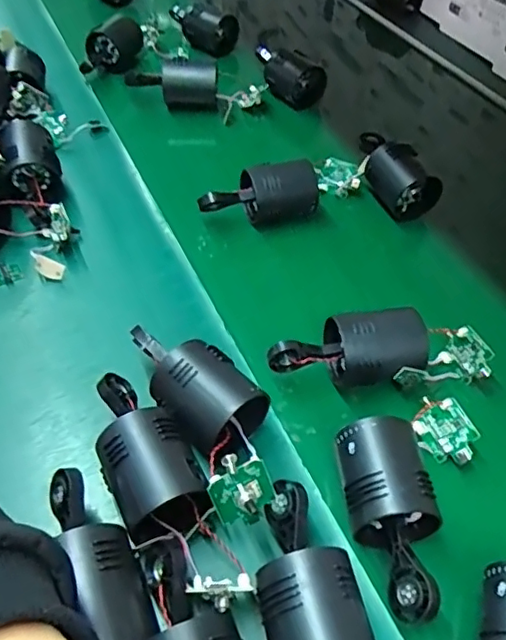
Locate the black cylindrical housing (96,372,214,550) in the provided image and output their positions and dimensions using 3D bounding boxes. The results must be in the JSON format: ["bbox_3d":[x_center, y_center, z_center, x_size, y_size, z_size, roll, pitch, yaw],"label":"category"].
[{"bbox_3d":[-0.071,0.084,0.364,0.050,0.055,0.113,-22,54,-21],"label":"black cylindrical housing"}]

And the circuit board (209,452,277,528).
[{"bbox_3d":[-0.004,0.102,0.334,0.036,0.052,0.016,-28,30,-14],"label":"circuit board"}]

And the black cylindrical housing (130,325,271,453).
[{"bbox_3d":[-0.041,0.044,0.407,0.063,0.062,0.118,-29,57,-25],"label":"black cylindrical housing"}]

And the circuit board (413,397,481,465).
[{"bbox_3d":[0.141,0.083,0.415,0.036,0.006,0.042,-40,62,20],"label":"circuit board"}]

